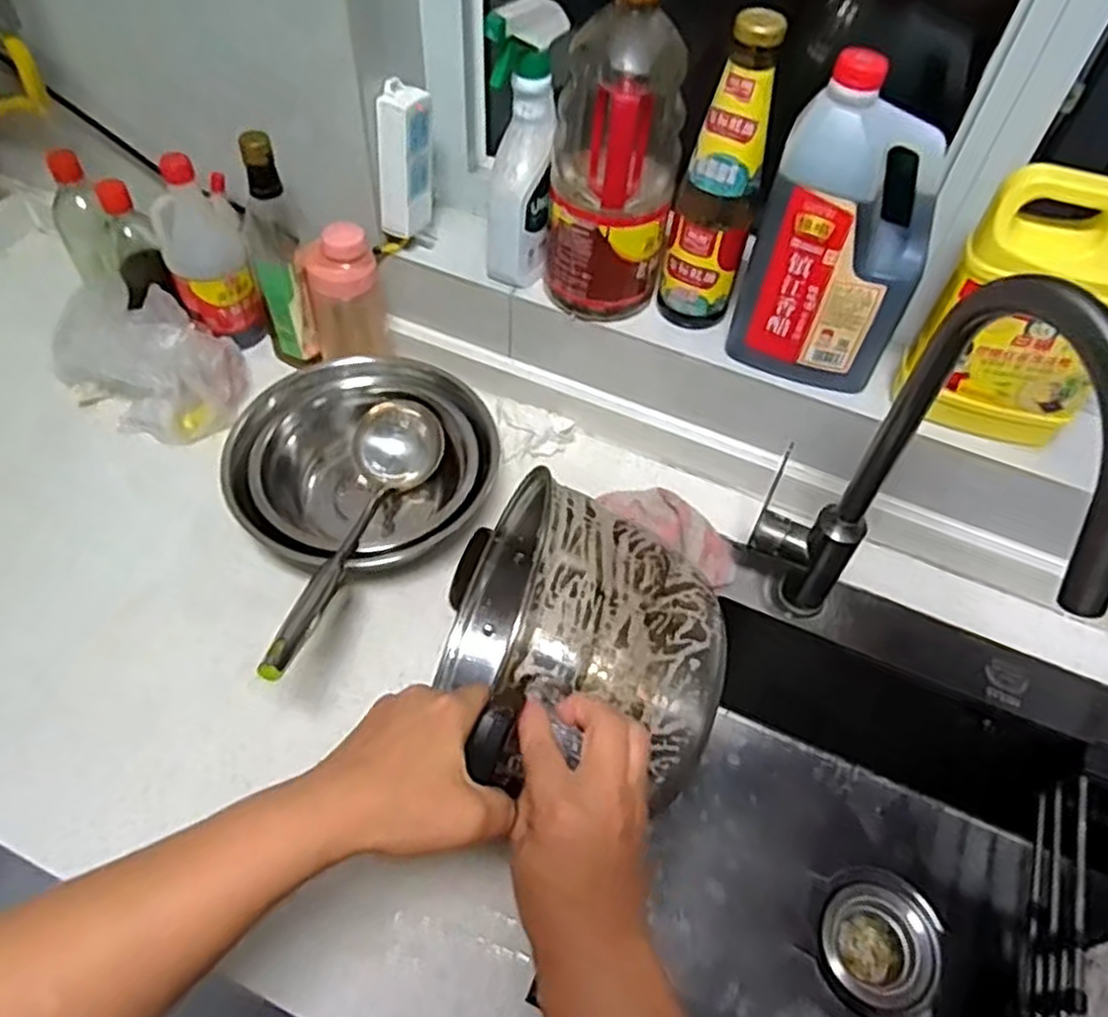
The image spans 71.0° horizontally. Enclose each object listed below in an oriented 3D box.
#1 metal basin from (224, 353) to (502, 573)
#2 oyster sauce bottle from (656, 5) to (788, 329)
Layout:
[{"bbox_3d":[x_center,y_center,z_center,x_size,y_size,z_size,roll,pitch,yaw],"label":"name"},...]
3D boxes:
[{"bbox_3d":[-0.179,-0.037,0.735,0.230,0.098,0.203,18,55,10],"label":"metal basin"},{"bbox_3d":[0.139,-0.269,0.660,0.069,0.258,0.061,13,54,6],"label":"oyster sauce bottle"}]

